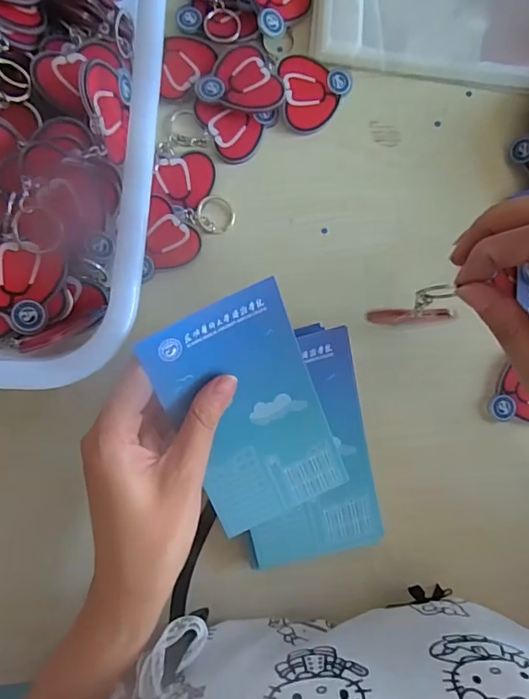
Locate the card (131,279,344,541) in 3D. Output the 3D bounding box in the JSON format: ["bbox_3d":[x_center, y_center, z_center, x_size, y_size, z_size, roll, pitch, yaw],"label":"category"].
[{"bbox_3d":[-0.006,0.037,0.263,0.079,0.009,0.132,-25,112,-10],"label":"card"}]

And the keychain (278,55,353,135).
[{"bbox_3d":[0.036,-0.177,0.326,0.049,0.006,0.051,-8,87,-5],"label":"keychain"}]

